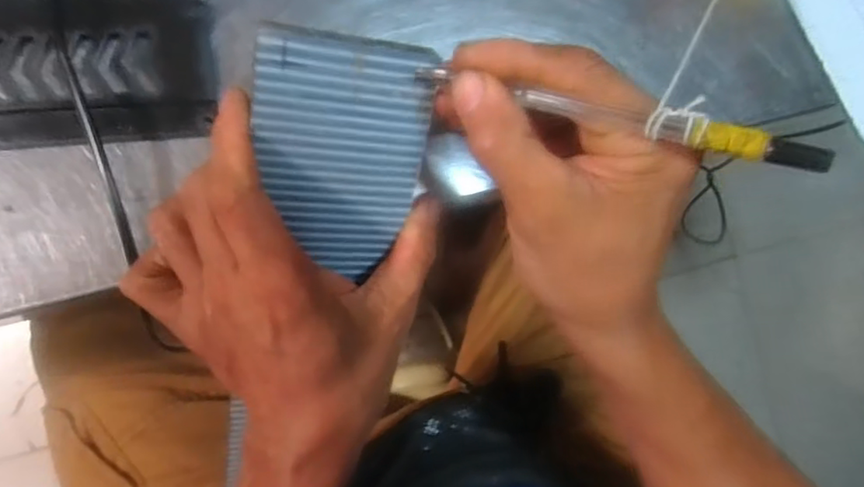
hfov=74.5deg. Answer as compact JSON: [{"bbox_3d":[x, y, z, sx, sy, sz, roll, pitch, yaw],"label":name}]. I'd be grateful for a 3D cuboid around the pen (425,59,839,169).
[{"bbox_3d":[0.056,-0.046,0.196,0.141,0.006,0.008,21,84,27],"label":"pen"}]

